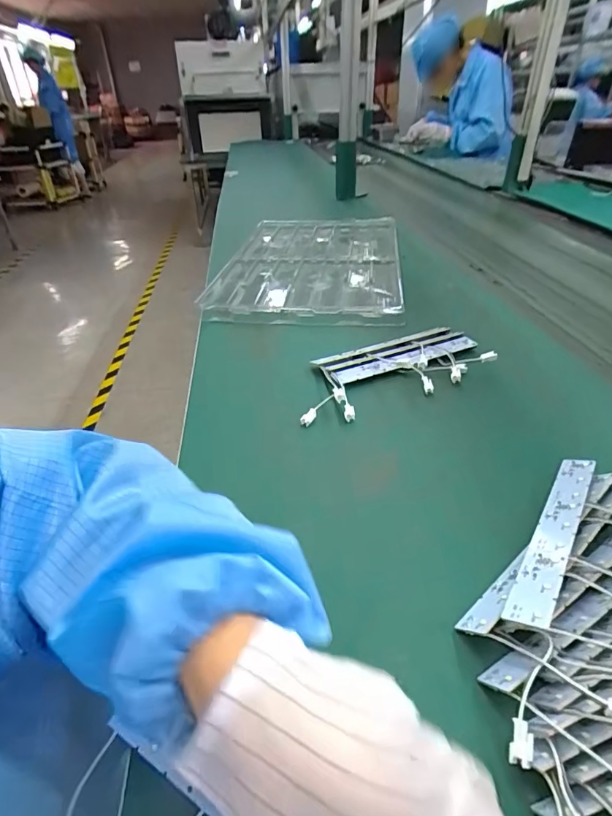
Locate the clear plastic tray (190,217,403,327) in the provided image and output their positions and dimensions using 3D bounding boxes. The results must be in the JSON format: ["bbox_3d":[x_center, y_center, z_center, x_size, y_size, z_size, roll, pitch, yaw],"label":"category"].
[{"bbox_3d":[0.015,-0.279,0.861,0.318,0.031,0.531,4,36,6],"label":"clear plastic tray"}]

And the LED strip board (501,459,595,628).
[{"bbox_3d":[0.178,0.084,0.315,0.026,0.005,0.188,1,23,40],"label":"LED strip board"}]

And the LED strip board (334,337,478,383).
[{"bbox_3d":[0.124,-0.060,0.544,0.188,0.009,0.026,-15,37,-17],"label":"LED strip board"}]

